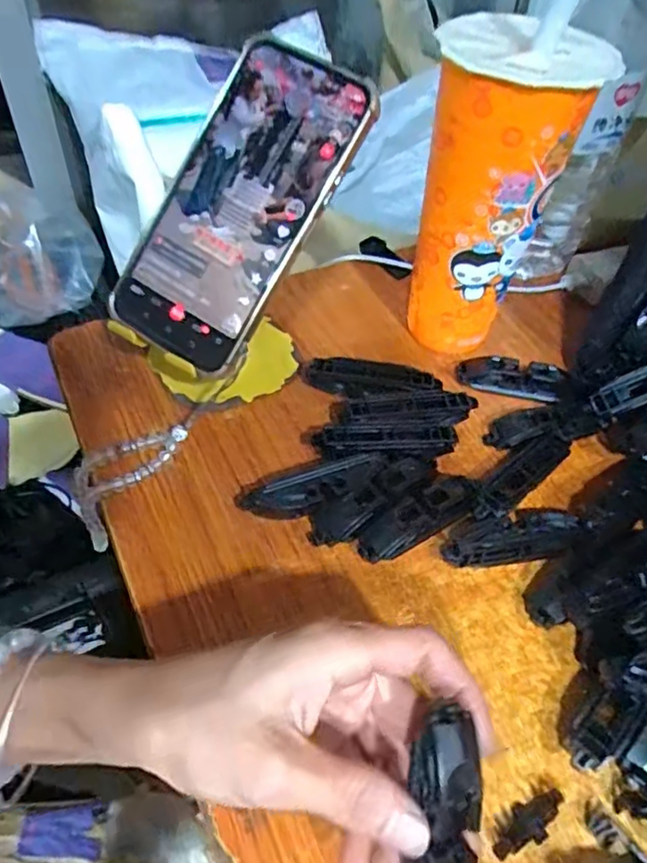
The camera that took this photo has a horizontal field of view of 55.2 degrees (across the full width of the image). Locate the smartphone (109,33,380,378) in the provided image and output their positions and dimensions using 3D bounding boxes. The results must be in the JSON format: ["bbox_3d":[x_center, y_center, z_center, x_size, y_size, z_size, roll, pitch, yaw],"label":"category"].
[{"bbox_3d":[-0.045,-0.120,0.328,0.084,0.009,0.171,33,95,14],"label":"smartphone"}]

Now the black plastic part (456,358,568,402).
[{"bbox_3d":[0.123,-0.035,0.399,0.069,0.013,0.022,8,50,2],"label":"black plastic part"}]

